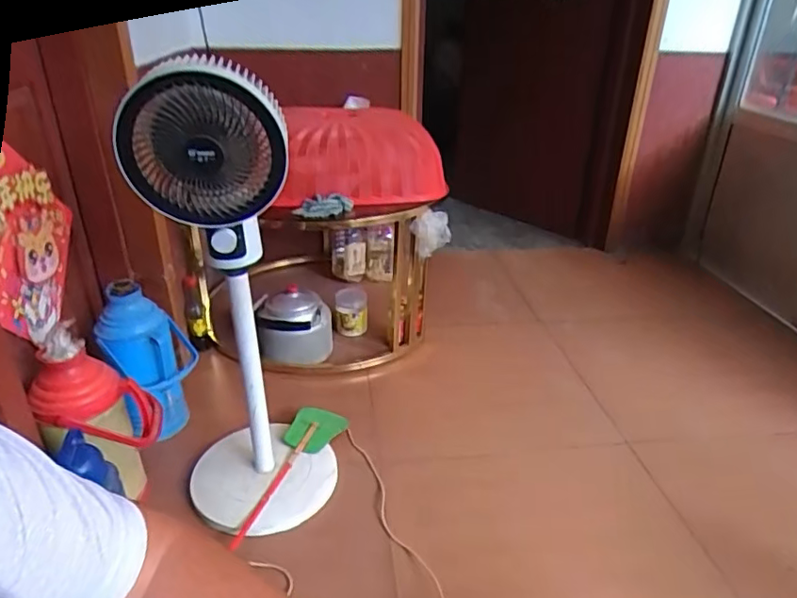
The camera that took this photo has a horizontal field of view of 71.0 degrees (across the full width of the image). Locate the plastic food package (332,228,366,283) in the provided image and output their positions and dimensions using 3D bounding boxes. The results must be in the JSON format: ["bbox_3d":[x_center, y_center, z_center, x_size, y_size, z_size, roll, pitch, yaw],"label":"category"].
[{"bbox_3d":[-0.172,-0.154,1.925,0.120,0.179,0.100,-2,27,-6],"label":"plastic food package"}]

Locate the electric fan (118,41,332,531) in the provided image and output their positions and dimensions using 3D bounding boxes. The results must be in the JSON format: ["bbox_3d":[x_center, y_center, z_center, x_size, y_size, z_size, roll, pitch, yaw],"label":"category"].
[{"bbox_3d":[-0.260,0.040,0.962,0.268,0.810,0.244,3,27,4],"label":"electric fan"}]

